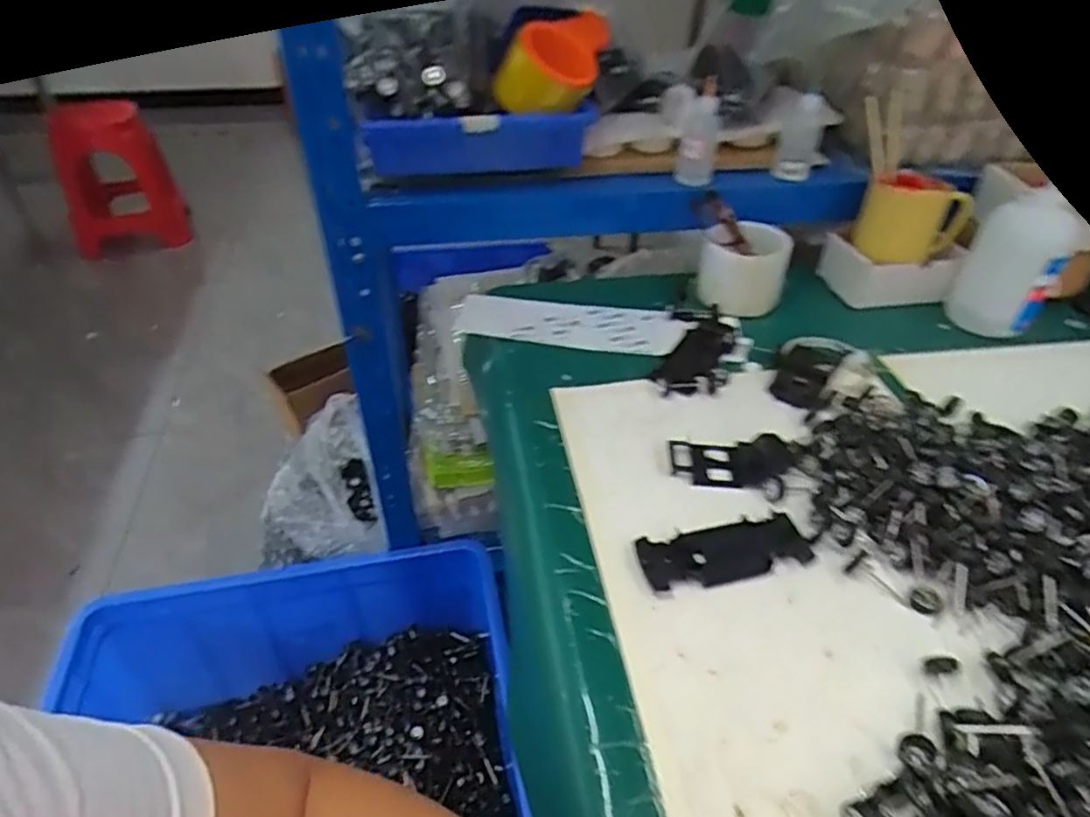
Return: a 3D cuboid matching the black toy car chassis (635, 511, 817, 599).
[{"bbox_3d":[0.129,0.103,0.470,0.124,0.011,0.047,-9,42,-12],"label":"black toy car chassis"}]

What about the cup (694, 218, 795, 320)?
[{"bbox_3d":[0.219,-0.156,0.717,0.092,0.085,0.082,10,41,10],"label":"cup"}]

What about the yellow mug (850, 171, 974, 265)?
[{"bbox_3d":[0.407,-0.214,0.728,0.106,0.076,0.070,-16,44,-19],"label":"yellow mug"}]

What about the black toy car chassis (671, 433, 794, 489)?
[{"bbox_3d":[0.154,0.043,0.533,0.099,0.012,0.049,1,41,-1],"label":"black toy car chassis"}]

